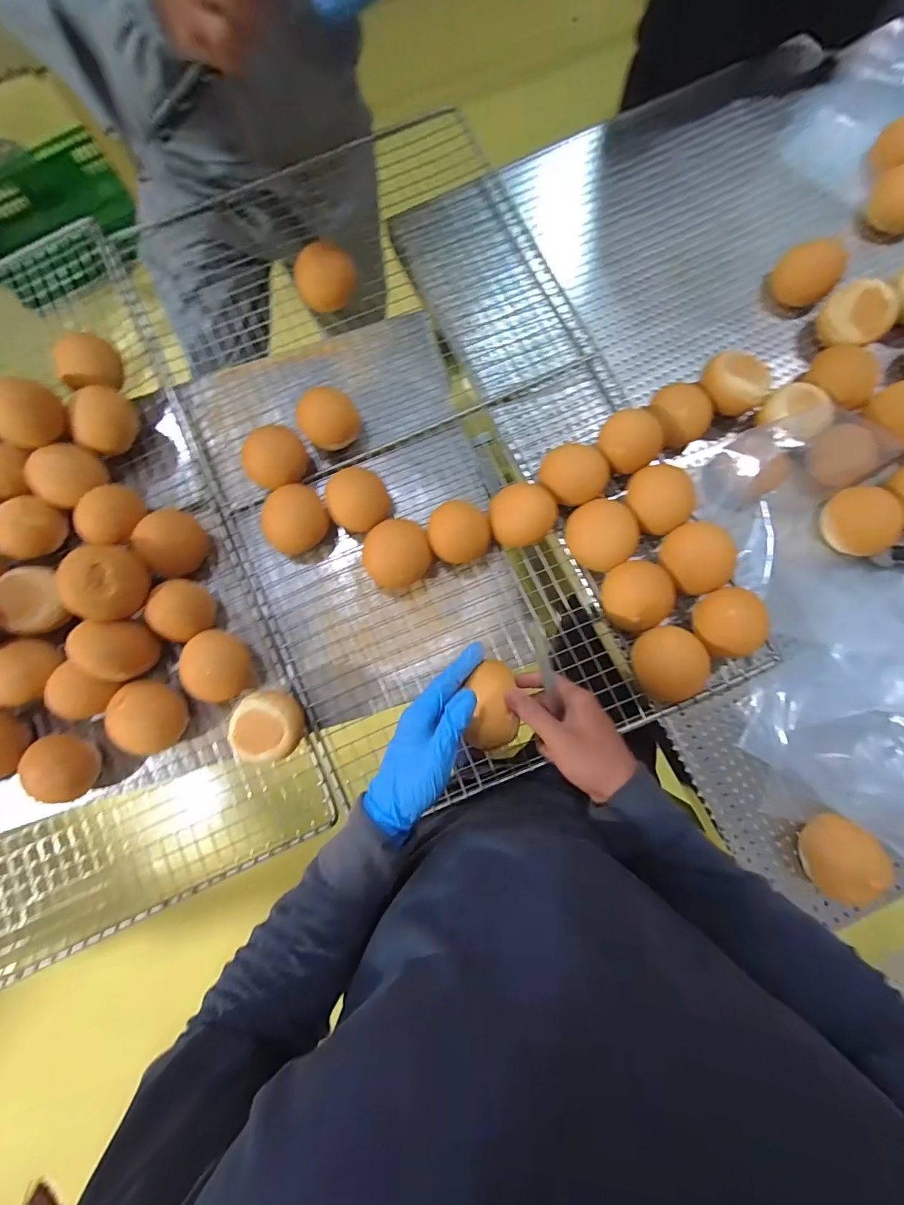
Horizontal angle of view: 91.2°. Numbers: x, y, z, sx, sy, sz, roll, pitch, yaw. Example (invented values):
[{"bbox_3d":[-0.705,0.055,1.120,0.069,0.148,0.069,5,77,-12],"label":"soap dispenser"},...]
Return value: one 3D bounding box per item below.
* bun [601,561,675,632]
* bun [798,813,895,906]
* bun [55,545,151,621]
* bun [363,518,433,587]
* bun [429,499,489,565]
[{"bbox_3d":[0.214,-0.005,0.516,0.075,0.052,0.075,0,82,1],"label":"bun"},{"bbox_3d":[0.417,0.276,0.477,0.074,0.035,0.077,0,82,1],"label":"bun"},{"bbox_3d":[-0.390,-0.021,0.493,0.073,0.062,0.080,3,82,2],"label":"bun"},{"bbox_3d":[-0.063,-0.058,0.526,0.073,0.051,0.069,0,82,1],"label":"bun"},{"bbox_3d":[0.008,-0.084,0.536,0.069,0.036,0.070,0,82,1],"label":"bun"}]

